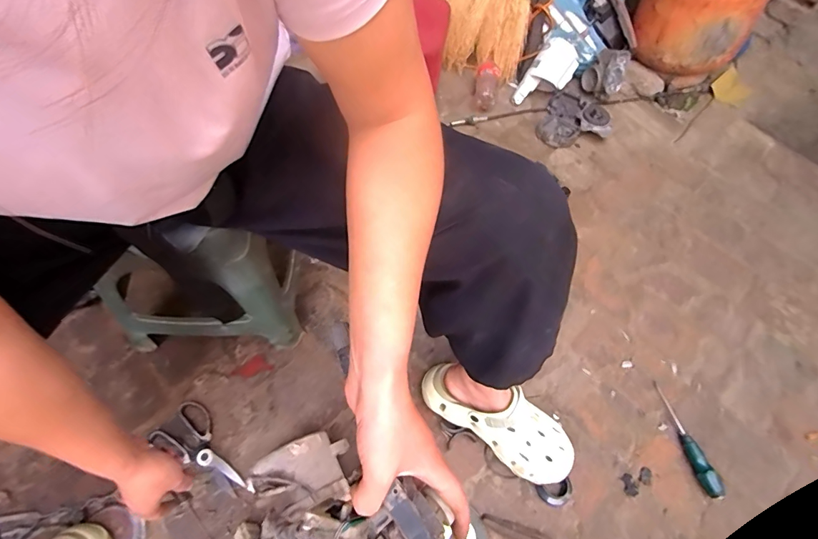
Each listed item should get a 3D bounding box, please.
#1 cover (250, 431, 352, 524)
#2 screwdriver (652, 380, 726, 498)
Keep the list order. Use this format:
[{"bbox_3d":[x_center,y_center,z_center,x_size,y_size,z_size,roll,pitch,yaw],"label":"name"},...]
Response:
[{"bbox_3d":[-0.144,0.292,0.592,0.135,0.030,0.095,-5,53,-35],"label":"cover"},{"bbox_3d":[0.489,0.294,0.729,0.028,0.028,0.191,-8,60,-9],"label":"screwdriver"}]

